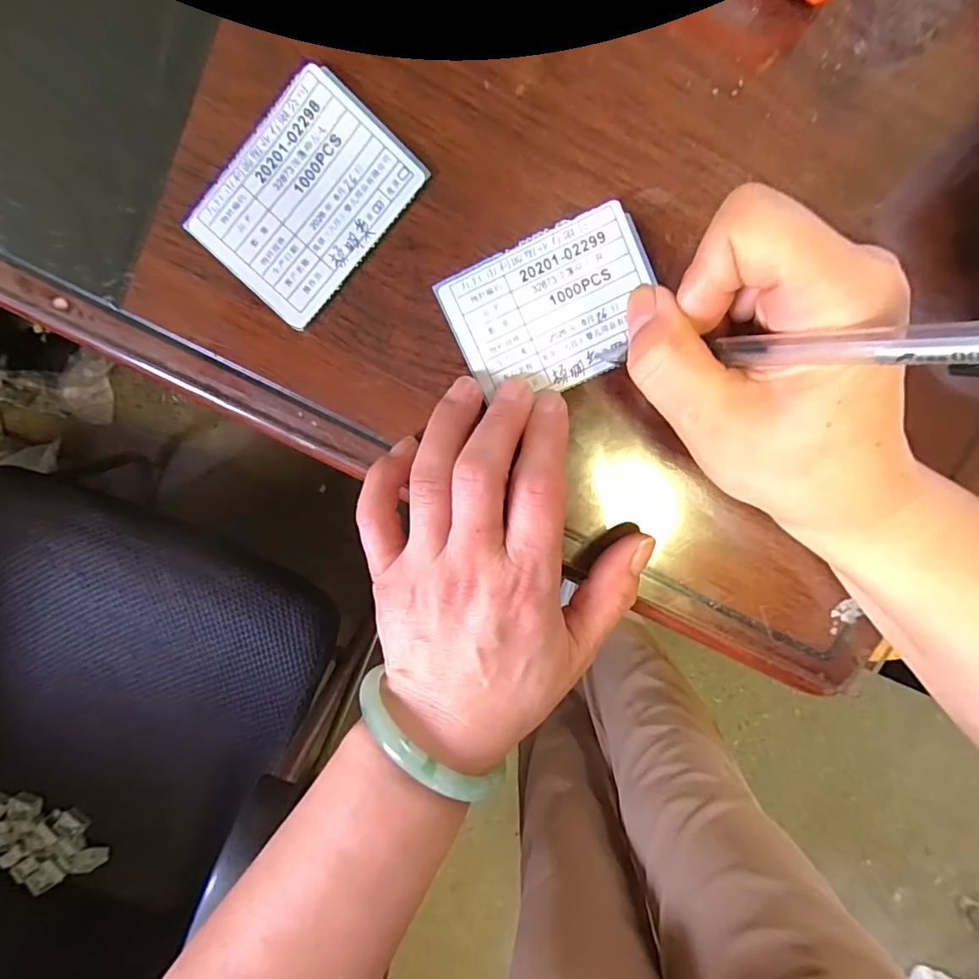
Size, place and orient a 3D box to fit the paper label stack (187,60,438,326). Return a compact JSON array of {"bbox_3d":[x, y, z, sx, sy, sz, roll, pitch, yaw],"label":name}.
[{"bbox_3d":[-0.074,-0.118,0.208,0.063,0.005,0.083,43,96,-5],"label":"paper label stack"}]

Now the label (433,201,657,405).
[{"bbox_3d":[0.027,-0.073,0.211,0.083,0.004,0.060,-23,97,4],"label":"label"}]

